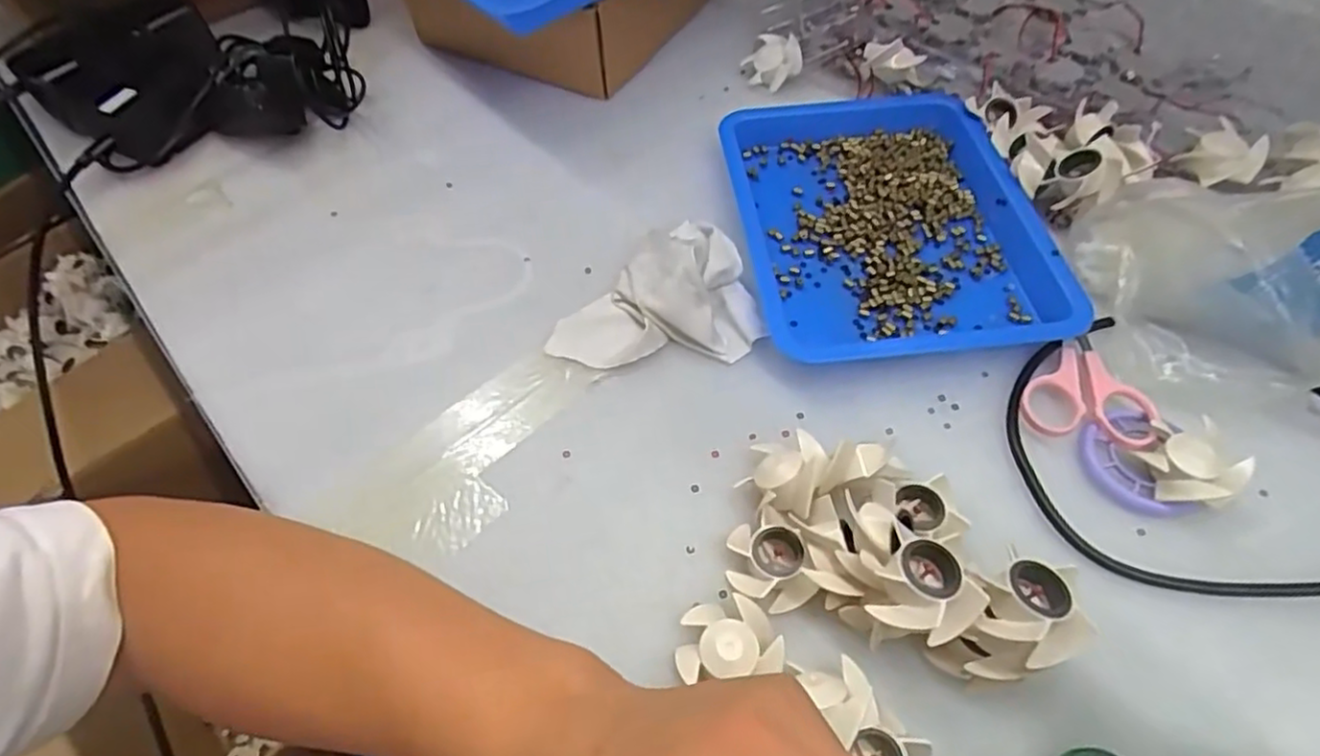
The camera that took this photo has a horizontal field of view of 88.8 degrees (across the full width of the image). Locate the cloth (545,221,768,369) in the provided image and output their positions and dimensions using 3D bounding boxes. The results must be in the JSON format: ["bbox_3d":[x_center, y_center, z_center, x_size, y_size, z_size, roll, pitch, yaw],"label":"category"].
[{"bbox_3d":[-0.003,-0.056,0.386,0.119,0.039,0.094,0,57,4],"label":"cloth"}]

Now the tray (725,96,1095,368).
[{"bbox_3d":[0.138,-0.100,0.421,0.168,0.021,0.212,-9,57,-1],"label":"tray"}]

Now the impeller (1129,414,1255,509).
[{"bbox_3d":[0.253,0.041,0.321,0.042,0.020,0.044,-9,57,-2],"label":"impeller"}]

